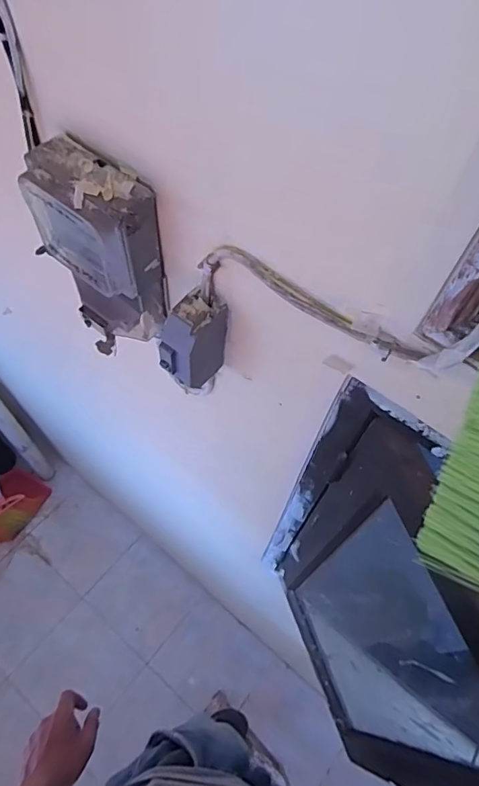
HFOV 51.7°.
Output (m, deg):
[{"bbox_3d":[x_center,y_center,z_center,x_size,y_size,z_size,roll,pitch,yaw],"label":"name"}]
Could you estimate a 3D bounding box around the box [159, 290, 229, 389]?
[{"bbox_3d":[-0.053,-0.054,0.563,0.043,0.116,0.074,36,65,16],"label":"box"}]

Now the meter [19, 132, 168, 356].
[{"bbox_3d":[-0.157,-0.151,0.554,0.136,0.209,0.080,33,64,15],"label":"meter"}]

